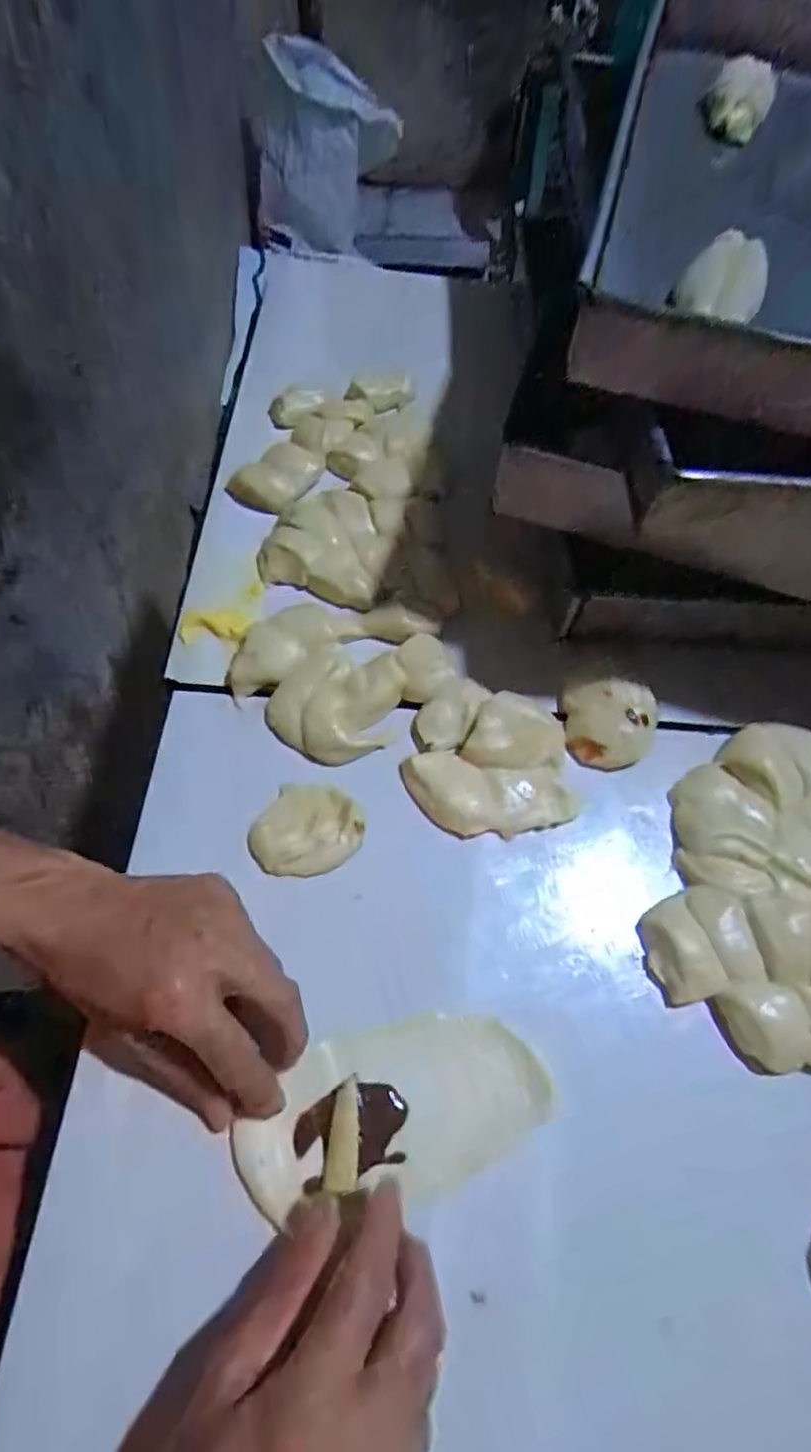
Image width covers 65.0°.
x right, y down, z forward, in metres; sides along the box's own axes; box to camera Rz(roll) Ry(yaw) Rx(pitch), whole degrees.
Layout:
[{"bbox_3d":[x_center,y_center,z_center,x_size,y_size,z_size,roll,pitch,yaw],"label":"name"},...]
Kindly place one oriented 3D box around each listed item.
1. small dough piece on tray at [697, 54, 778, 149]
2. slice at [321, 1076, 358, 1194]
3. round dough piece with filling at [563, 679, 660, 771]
[{"bbox_3d":[0.234,-0.440,0.448,0.043,0.030,0.050,19,64,7],"label":"small dough piece on tray"},{"bbox_3d":[-0.030,0.195,0.306,0.016,0.004,0.047,4,51,-1],"label":"slice"},{"bbox_3d":[0.132,-0.002,0.407,0.053,0.022,0.051,1,63,-1],"label":"round dough piece with filling"}]

